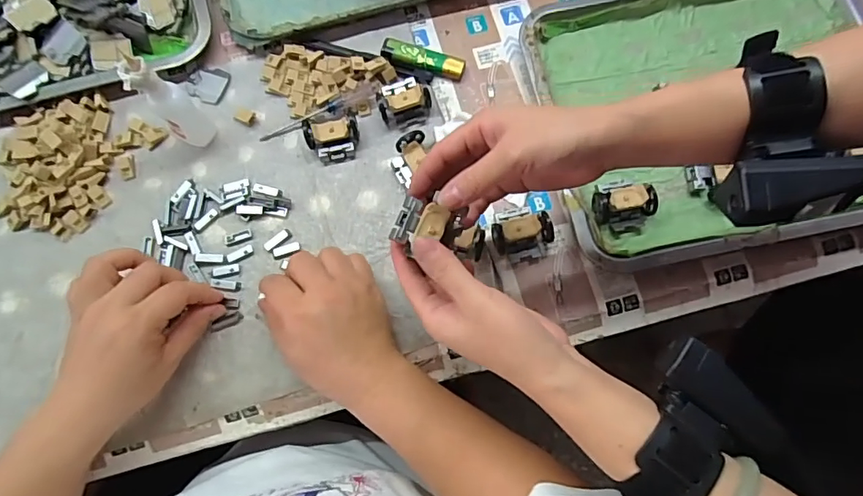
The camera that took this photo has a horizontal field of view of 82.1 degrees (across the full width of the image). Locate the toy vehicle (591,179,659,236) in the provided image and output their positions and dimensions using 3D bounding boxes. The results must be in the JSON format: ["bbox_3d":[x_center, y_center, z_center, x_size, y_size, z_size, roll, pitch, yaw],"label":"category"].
[{"bbox_3d":[0.160,-0.033,0.414,0.053,0.032,0.039,-4,77,3],"label":"toy vehicle"}]

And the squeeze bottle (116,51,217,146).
[{"bbox_3d":[-0.221,-0.121,0.415,0.033,0.098,0.035,-45,78,-6],"label":"squeeze bottle"}]

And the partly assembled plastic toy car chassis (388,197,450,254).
[{"bbox_3d":[-0.009,-0.015,0.331,0.034,0.015,0.034,19,78,6],"label":"partly assembled plastic toy car chassis"}]

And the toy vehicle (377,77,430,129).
[{"bbox_3d":[-0.026,-0.136,0.453,0.045,0.022,0.042,-26,77,-2],"label":"toy vehicle"}]

